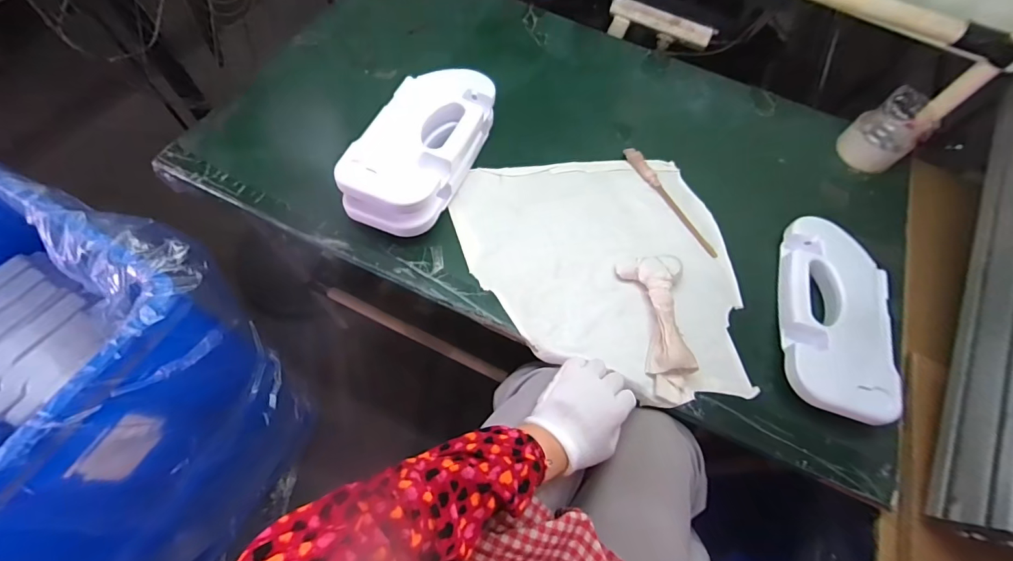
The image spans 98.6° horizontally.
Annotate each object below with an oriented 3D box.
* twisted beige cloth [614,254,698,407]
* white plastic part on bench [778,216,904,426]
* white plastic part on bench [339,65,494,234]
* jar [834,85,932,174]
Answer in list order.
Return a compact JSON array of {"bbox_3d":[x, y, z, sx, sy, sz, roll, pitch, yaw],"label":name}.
[{"bbox_3d":[0.184,0.052,0.529,0.071,0.030,0.180,3,64,-5],"label":"twisted beige cloth"},{"bbox_3d":[0.409,0.043,0.551,0.123,0.047,0.261,14,65,3],"label":"white plastic part on bench"},{"bbox_3d":[-0.111,-0.183,0.586,0.117,0.071,0.264,21,65,6],"label":"white plastic part on bench"},{"bbox_3d":[0.583,-0.229,0.671,0.084,0.097,0.087,3,64,-6],"label":"jar"}]

